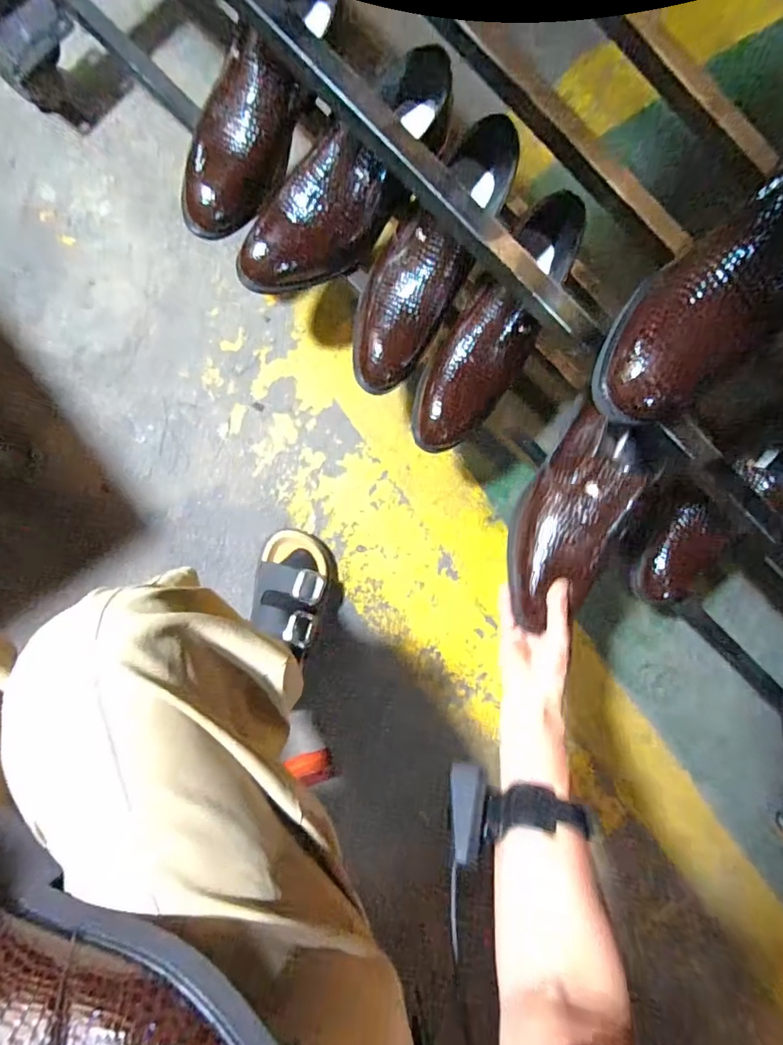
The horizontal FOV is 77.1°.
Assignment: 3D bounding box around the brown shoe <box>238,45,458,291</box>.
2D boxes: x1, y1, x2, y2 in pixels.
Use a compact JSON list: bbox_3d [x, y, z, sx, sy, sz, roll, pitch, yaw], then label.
[{"bbox_3d":[-0.030,-0.373,0.522,0.098,0.090,0.323,38,86,-6],"label":"brown shoe"}]

